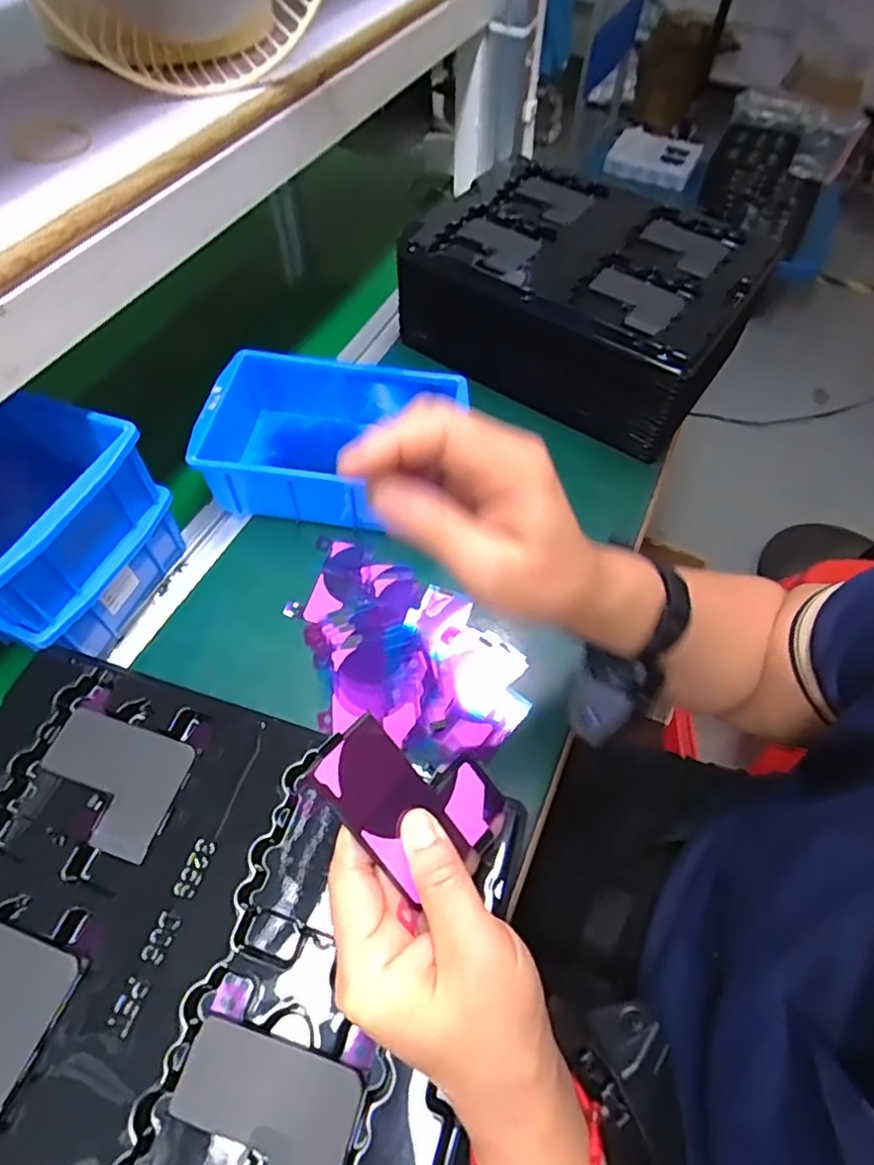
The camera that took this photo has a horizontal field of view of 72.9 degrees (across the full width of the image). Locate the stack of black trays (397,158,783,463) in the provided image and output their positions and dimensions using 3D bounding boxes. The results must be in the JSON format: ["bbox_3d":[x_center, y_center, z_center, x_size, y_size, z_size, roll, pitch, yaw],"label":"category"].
[{"bbox_3d":[0.139,-0.276,0.579,0.297,0.108,0.222,31,61,18],"label":"stack of black trays"}]

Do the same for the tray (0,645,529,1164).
[{"bbox_3d":[-0.119,0.163,0.276,0.282,0.034,0.208,15,59,11],"label":"tray"}]

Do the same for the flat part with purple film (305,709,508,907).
[{"bbox_3d":[-0.011,0.089,0.253,0.058,0.005,0.077,-44,101,-30],"label":"flat part with purple film"}]

